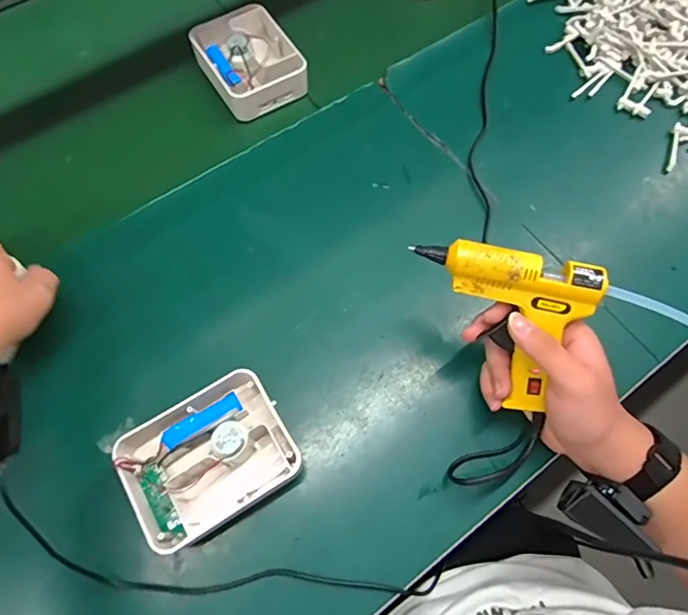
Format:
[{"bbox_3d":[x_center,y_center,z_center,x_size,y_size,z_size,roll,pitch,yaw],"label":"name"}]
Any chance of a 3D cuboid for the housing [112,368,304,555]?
[{"bbox_3d":[-0.108,0.124,0.410,0.125,0.044,0.101,-28,70,-12],"label":"housing"}]

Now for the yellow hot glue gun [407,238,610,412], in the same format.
[{"bbox_3d":[0.146,-0.005,0.392,0.107,0.034,0.156,-29,101,18],"label":"yellow hot glue gun"}]

